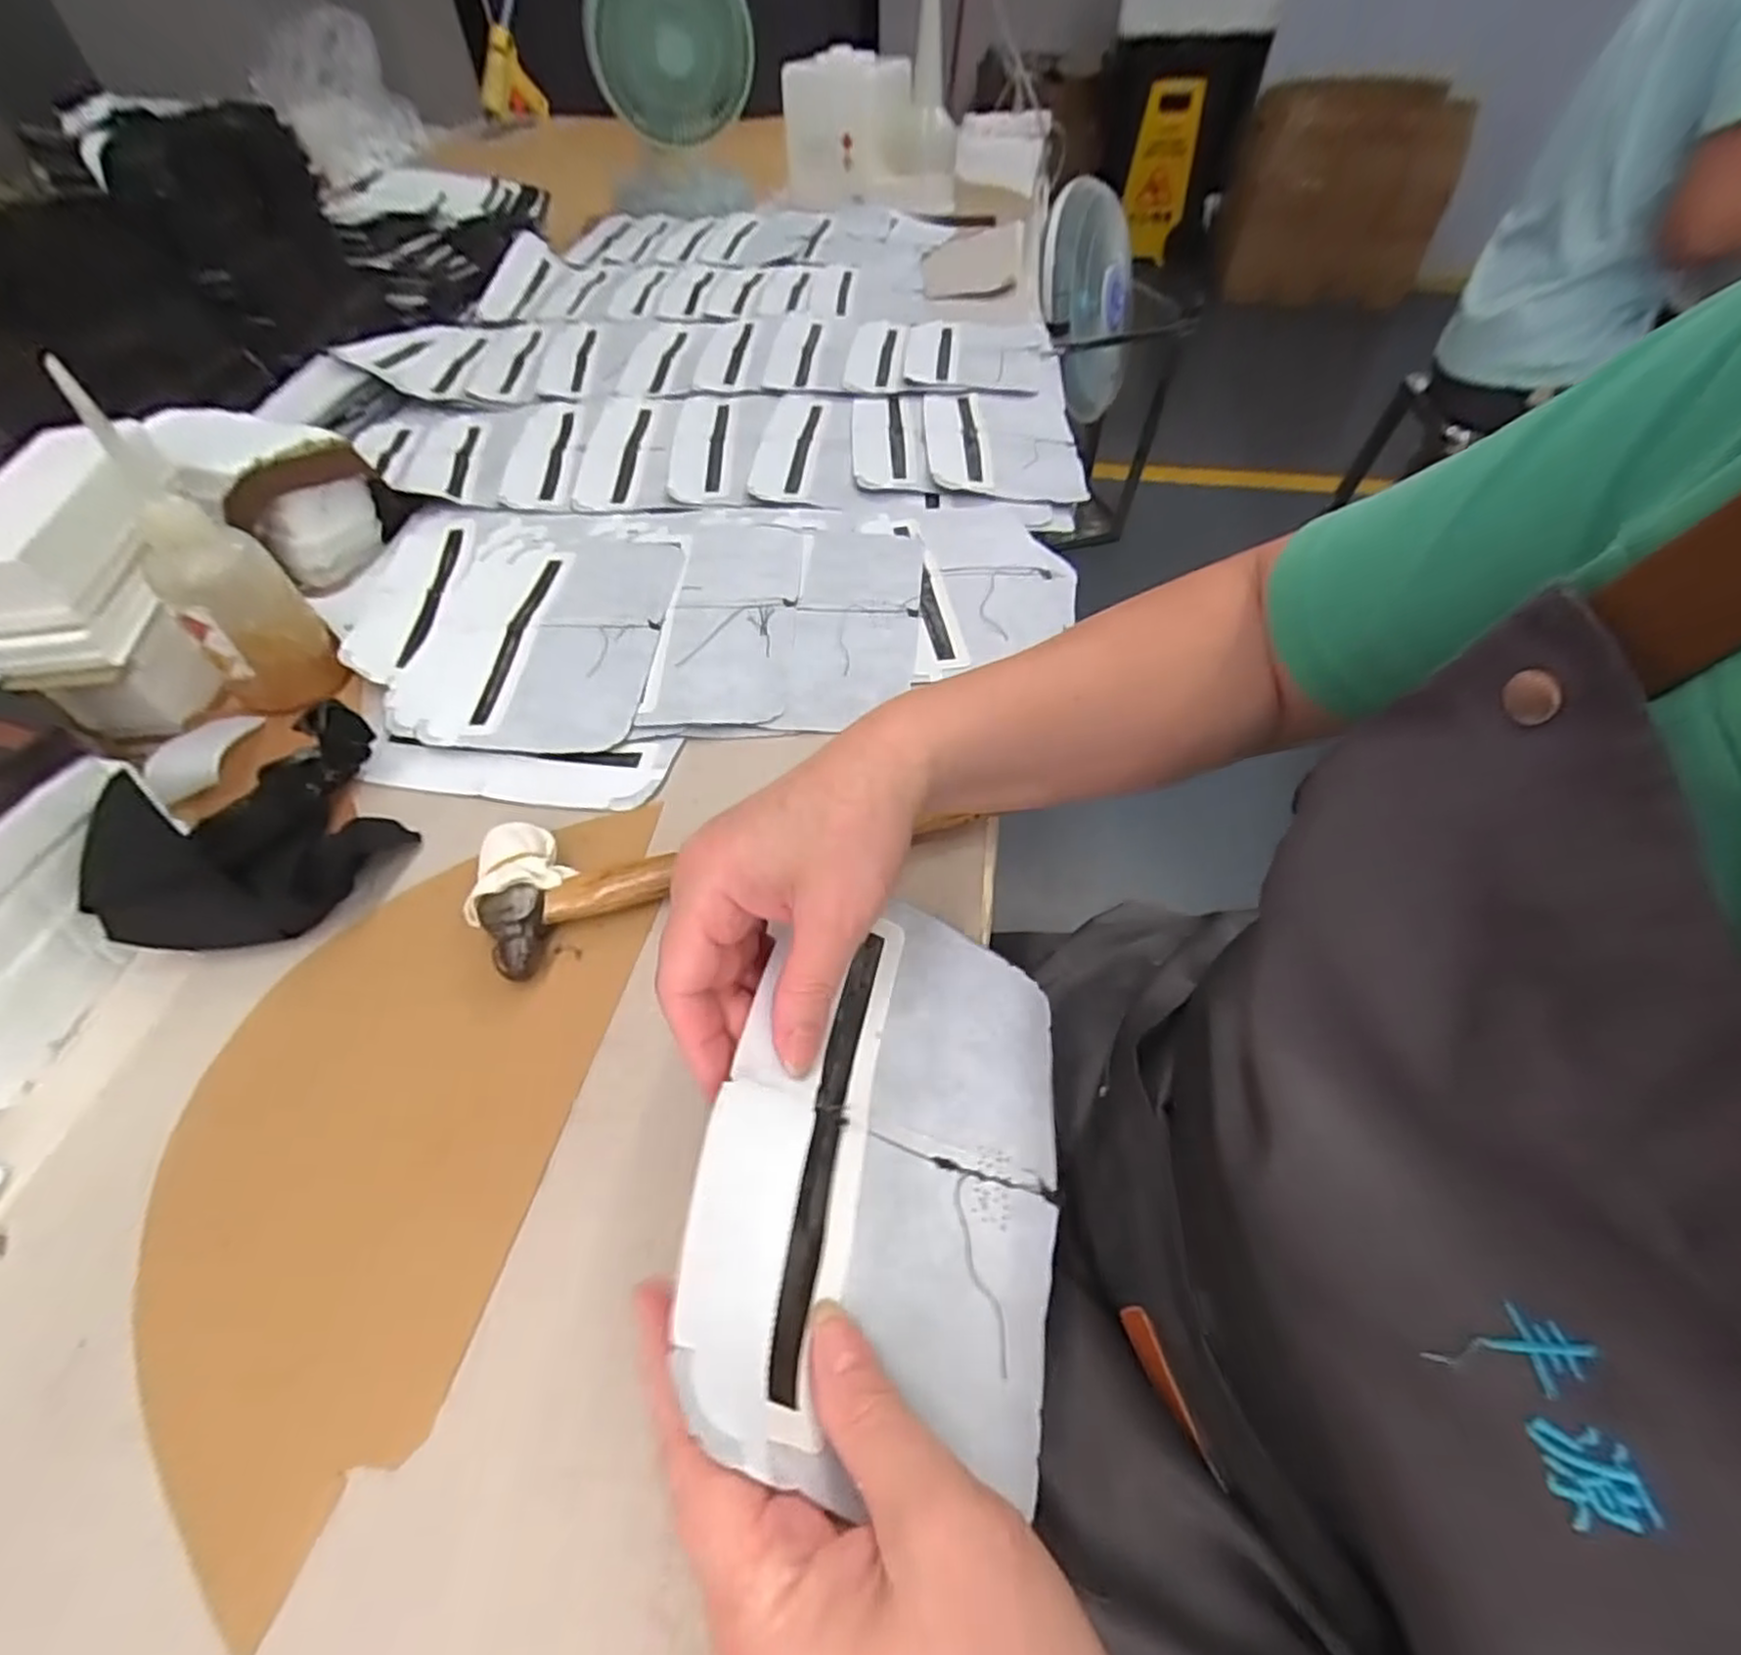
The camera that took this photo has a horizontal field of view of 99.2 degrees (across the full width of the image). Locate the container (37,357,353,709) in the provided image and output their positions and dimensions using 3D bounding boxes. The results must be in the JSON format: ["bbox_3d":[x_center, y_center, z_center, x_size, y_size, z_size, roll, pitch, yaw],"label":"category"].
[{"bbox_3d":[-0.361,-0.140,0.403,0.047,0.149,0.062,37,60,26],"label":"container"}]

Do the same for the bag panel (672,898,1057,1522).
[{"bbox_3d":[0.013,0.109,0.262,0.131,0.018,0.187,28,45,-16],"label":"bag panel"}]

